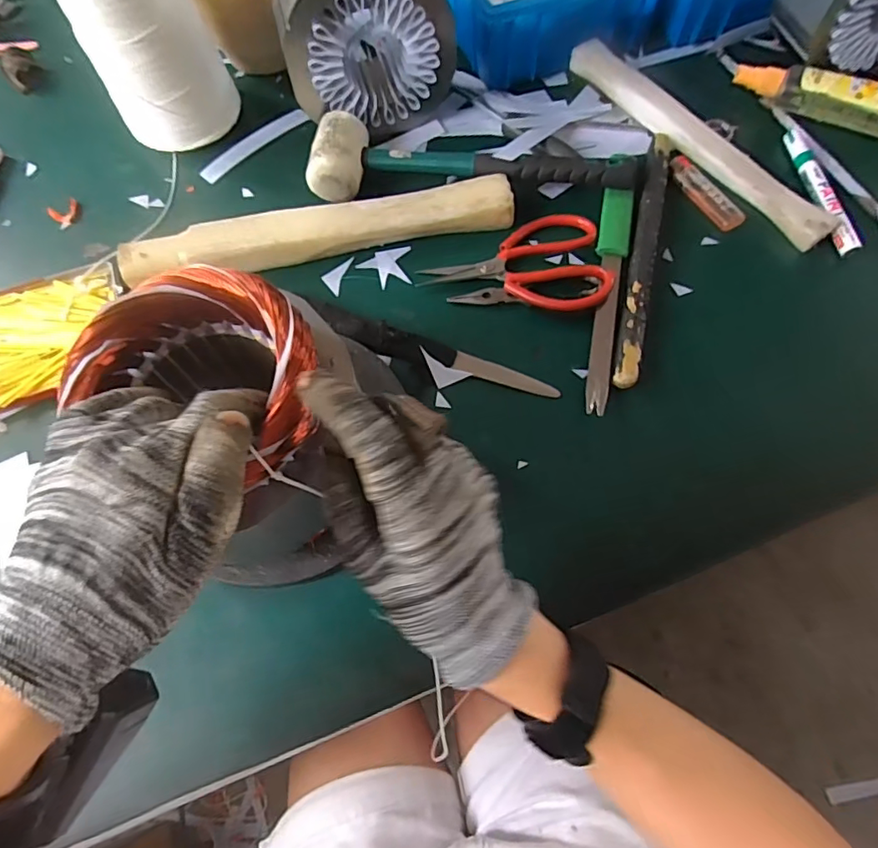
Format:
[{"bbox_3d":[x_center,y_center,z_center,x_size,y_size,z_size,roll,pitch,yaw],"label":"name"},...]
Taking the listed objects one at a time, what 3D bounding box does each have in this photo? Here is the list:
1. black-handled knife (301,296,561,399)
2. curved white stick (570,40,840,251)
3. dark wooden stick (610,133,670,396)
[{"bbox_3d":[-0.010,-0.058,0.424,0.213,0.012,0.026,19,68,10],"label":"black-handled knife"},{"bbox_3d":[0.235,-0.267,0.490,0.040,0.020,0.297,-32,69,-12],"label":"curved white stick"},{"bbox_3d":[0.173,-0.146,0.447,0.018,0.022,0.259,13,67,7],"label":"dark wooden stick"}]

